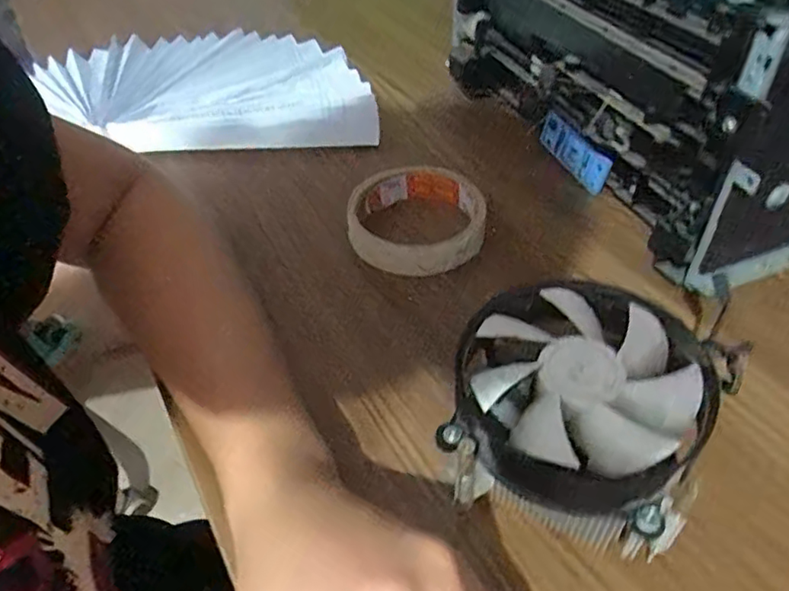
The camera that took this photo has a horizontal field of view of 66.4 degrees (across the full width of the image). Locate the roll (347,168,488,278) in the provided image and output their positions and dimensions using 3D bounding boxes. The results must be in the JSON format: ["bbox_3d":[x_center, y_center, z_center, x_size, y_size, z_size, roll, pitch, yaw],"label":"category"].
[{"bbox_3d":[0.016,-0.052,0.391,0.084,0.025,0.089,-1,44,1],"label":"roll"}]

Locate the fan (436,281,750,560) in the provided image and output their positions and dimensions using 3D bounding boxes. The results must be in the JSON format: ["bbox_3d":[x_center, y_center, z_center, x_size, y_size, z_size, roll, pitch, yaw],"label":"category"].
[{"bbox_3d":[0.077,0.048,0.252,0.096,0.069,0.111,25,50,25],"label":"fan"}]

